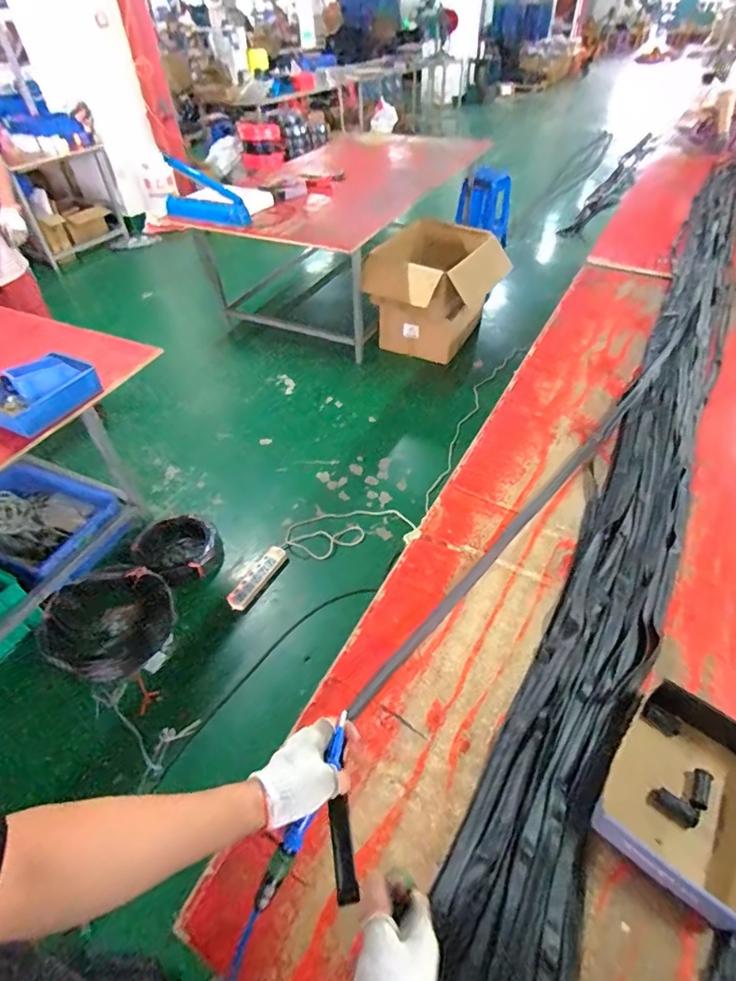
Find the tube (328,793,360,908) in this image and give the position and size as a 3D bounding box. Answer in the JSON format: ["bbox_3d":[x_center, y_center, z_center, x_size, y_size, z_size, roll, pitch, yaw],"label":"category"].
[{"bbox_3d":[-0.029,0.413,0.548,0.024,0.019,0.099,-8,59,-4],"label":"tube"}]

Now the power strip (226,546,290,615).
[{"bbox_3d":[-0.428,0.342,1.874,0.097,0.043,0.299,22,51,22],"label":"power strip"}]

